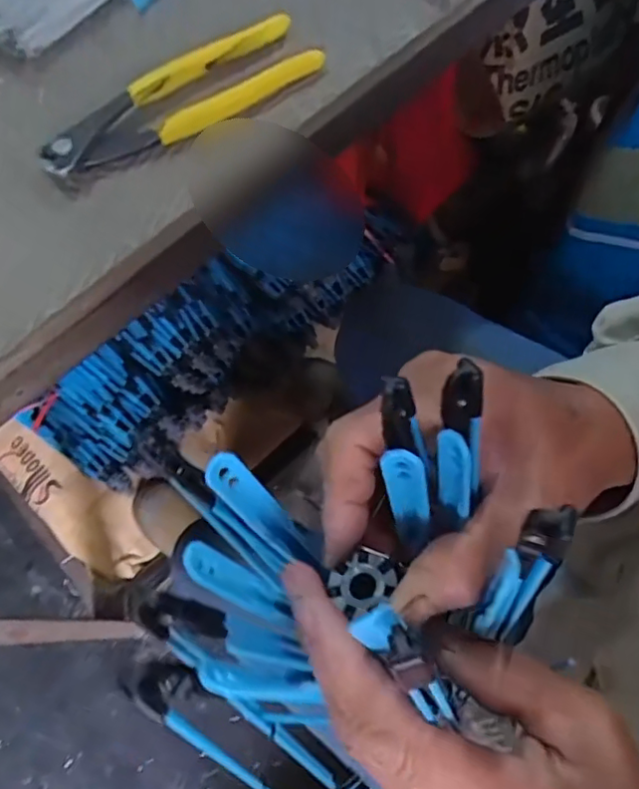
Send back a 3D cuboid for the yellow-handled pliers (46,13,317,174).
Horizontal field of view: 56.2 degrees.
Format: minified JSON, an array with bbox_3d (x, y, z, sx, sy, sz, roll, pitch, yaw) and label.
[{"bbox_3d":[-0.076,-0.162,0.332,0.158,0.016,0.039,-30,71,-9],"label":"yellow-handled pliers"}]

